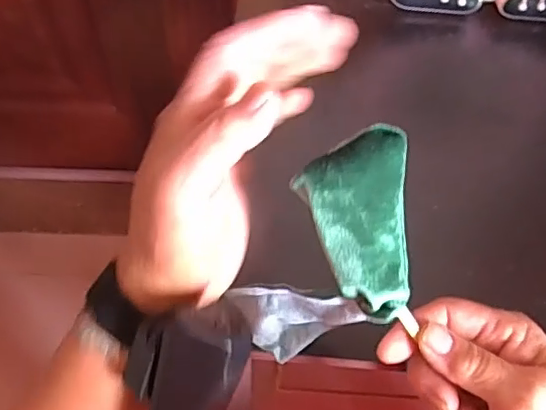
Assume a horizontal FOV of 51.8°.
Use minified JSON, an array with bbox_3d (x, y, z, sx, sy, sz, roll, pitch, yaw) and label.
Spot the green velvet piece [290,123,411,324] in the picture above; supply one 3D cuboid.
[{"bbox_3d":[0.042,0.016,0.258,0.043,0.097,0.020,-20,27,-15],"label":"green velvet piece"}]

